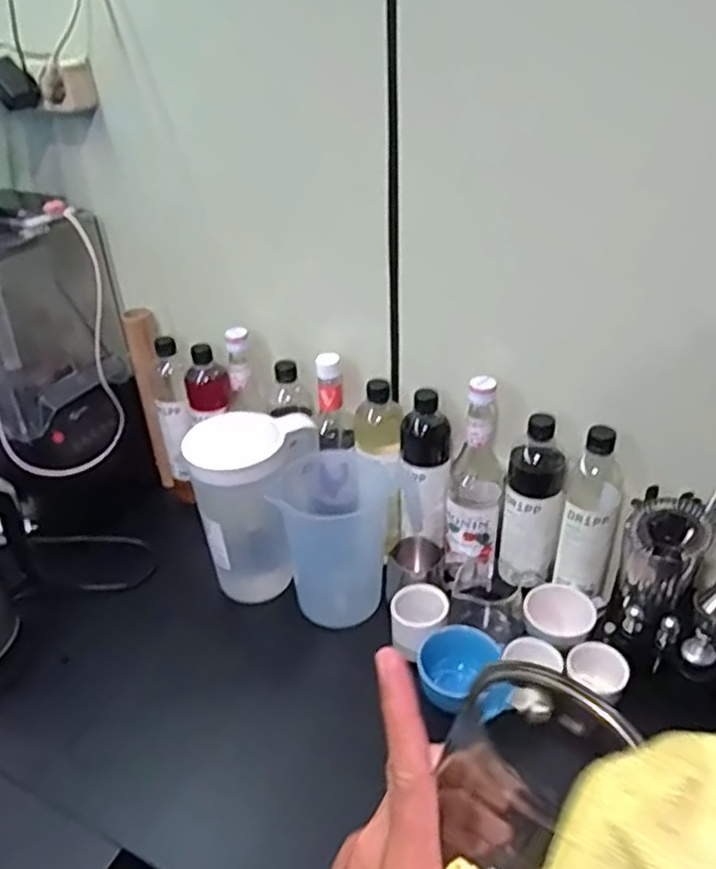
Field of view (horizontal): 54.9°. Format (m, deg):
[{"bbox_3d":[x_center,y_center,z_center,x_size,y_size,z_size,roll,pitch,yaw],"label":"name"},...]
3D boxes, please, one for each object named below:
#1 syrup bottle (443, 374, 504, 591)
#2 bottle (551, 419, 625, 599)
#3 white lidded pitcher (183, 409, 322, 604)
[{"bbox_3d":[0.141,0.063,0.835,0.068,0.254,0.072,4,34,10],"label":"syrup bottle"},{"bbox_3d":[0.277,0.091,0.816,0.065,0.216,0.070,13,36,22],"label":"bottle"},{"bbox_3d":[-0.127,0.094,0.909,0.157,0.231,0.113,-4,33,-2],"label":"white lidded pitcher"}]

